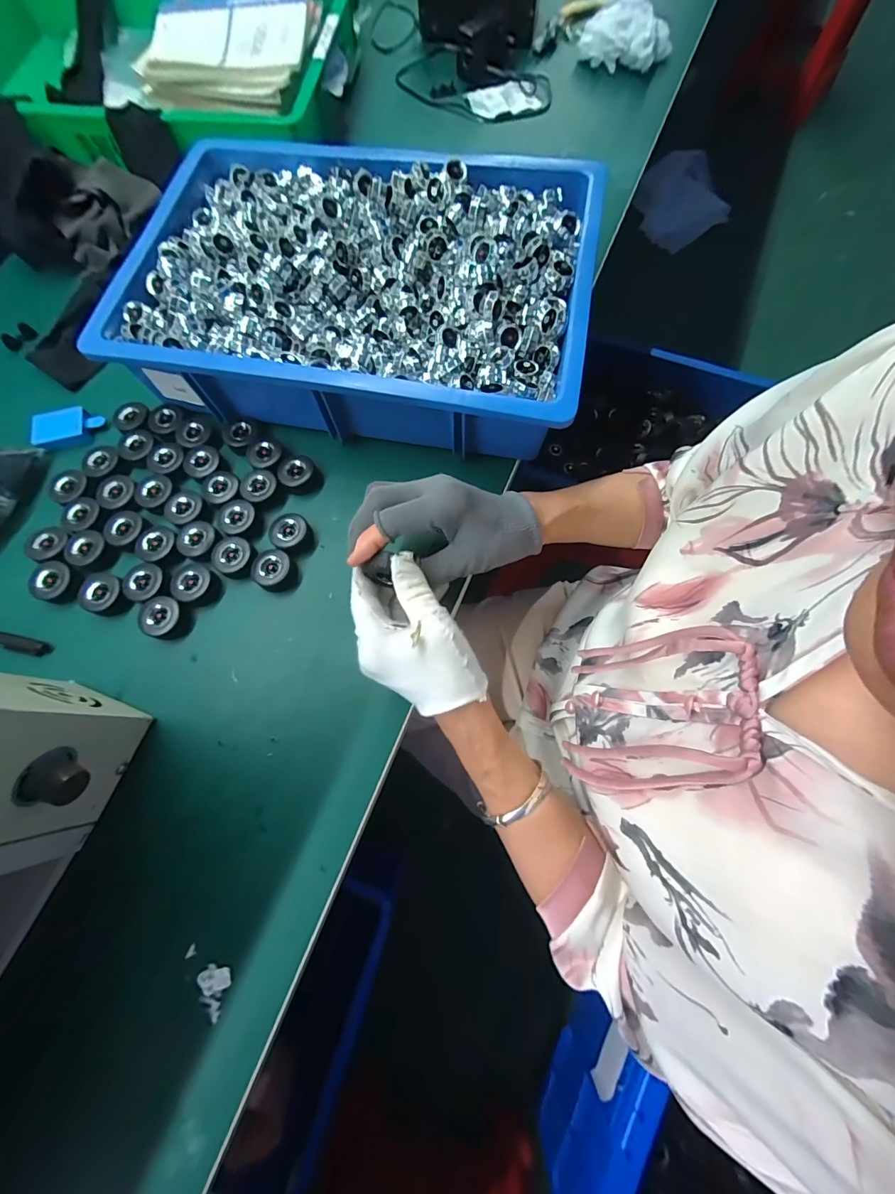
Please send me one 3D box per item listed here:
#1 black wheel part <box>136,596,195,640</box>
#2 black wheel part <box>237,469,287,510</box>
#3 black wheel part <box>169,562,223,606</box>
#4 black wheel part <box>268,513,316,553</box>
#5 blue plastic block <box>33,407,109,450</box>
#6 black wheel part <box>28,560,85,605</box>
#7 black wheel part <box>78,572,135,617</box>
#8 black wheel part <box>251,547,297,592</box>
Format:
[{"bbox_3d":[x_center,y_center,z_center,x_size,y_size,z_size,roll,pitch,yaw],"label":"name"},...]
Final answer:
[{"bbox_3d":[-0.258,0.020,0.386,0.038,0.018,0.036,0,74,0],"label":"black wheel part"},{"bbox_3d":[-0.188,-0.109,0.427,0.040,0.017,0.035,40,78,10],"label":"black wheel part"},{"bbox_3d":[-0.237,-0.012,0.396,0.041,0.018,0.037,28,76,7],"label":"black wheel part"},{"bbox_3d":[-0.153,-0.063,0.410,0.036,0.019,0.039,0,74,0],"label":"black wheel part"},{"bbox_3d":[-0.411,-0.184,0.454,0.069,0.012,0.042,-18,75,-5],"label":"blue plastic block"},{"bbox_3d":[-0.369,-0.014,0.397,0.042,0.016,0.038,9,74,2],"label":"black wheel part"},{"bbox_3d":[-0.315,-0.002,0.389,0.036,0.019,0.037,0,74,0],"label":"black wheel part"},{"bbox_3d":[-0.165,-0.025,0.399,0.036,0.019,0.038,0,74,0],"label":"black wheel part"}]

